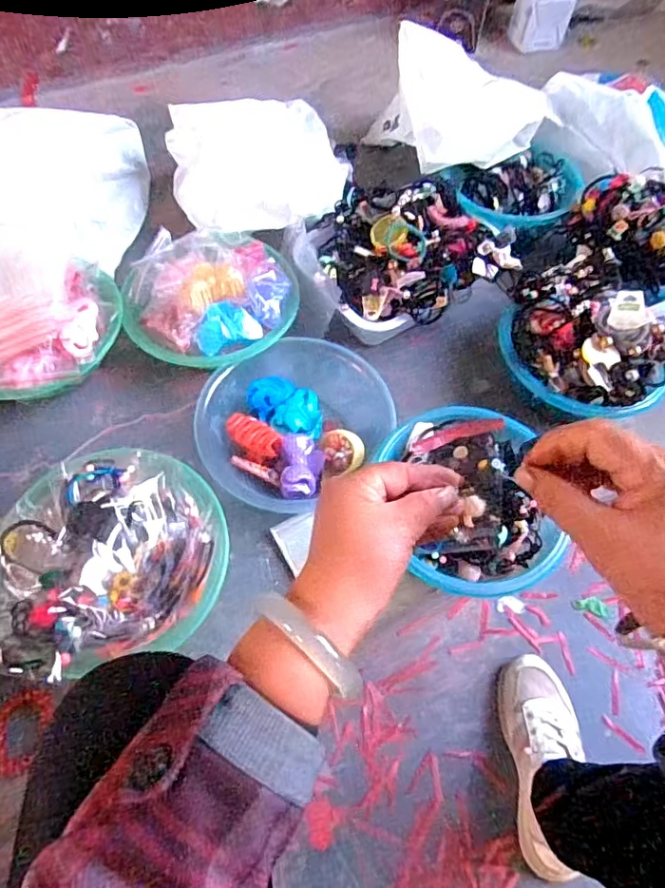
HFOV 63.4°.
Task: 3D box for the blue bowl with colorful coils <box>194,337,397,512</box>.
[{"bbox_3d":[-0.054,-0.027,0.693,0.214,0.083,0.228,1,61,-1],"label":"blue bowl with colorful coils"}]

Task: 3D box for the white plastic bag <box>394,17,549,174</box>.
[{"bbox_3d":[0.235,-0.568,0.895,0.260,0.065,0.212,-9,91,-12],"label":"white plastic bag"}]

